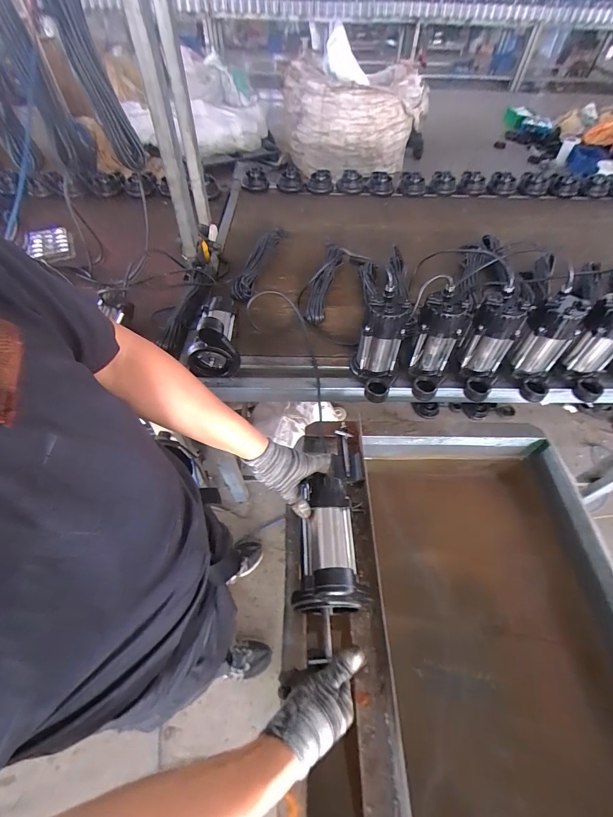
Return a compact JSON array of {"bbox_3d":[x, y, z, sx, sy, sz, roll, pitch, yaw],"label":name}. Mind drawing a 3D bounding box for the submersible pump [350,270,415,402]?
[{"bbox_3d":[0.158,-0.138,0.770,0.116,0.210,0.144,20,56,13],"label":"submersible pump"}]

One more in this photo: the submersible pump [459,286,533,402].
[{"bbox_3d":[0.408,-0.136,0.769,0.094,0.193,0.141,20,56,13],"label":"submersible pump"}]

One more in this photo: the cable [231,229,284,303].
[{"bbox_3d":[-0.154,-0.490,1.117,0.088,0.054,0.413,8,54,4],"label":"cable"}]

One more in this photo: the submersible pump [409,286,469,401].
[{"bbox_3d":[0.278,-0.139,0.762,0.097,0.195,0.144,20,56,13],"label":"submersible pump"}]

